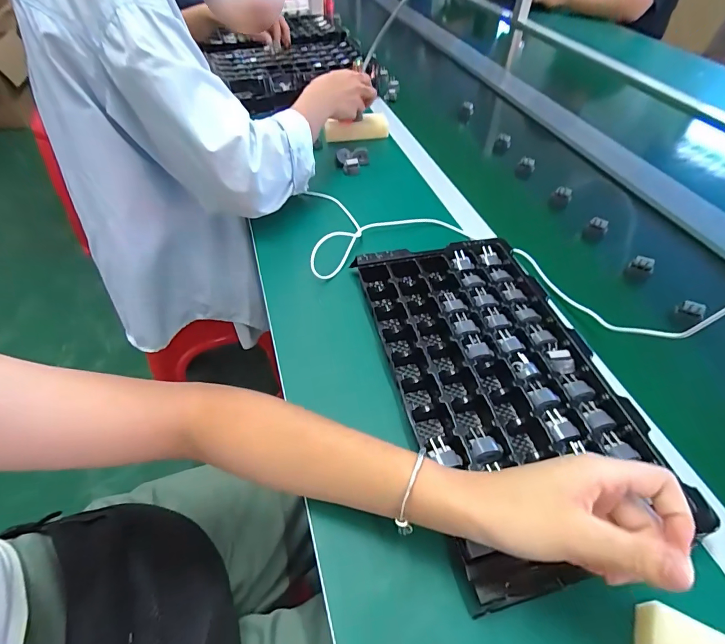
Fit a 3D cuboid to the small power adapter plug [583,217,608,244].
[{"bbox_3d":[0.344,-0.133,0.591,0.028,0.038,0.020,28,54,21],"label":"small power adapter plug"}]

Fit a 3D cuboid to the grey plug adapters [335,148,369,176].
[{"bbox_3d":[-0.017,-0.271,0.674,0.054,0.028,0.038,0,49,-2],"label":"grey plug adapters"}]

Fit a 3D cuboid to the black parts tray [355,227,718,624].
[{"bbox_3d":[0.132,0.050,0.404,0.197,0.034,0.357,-10,51,-10],"label":"black parts tray"}]

